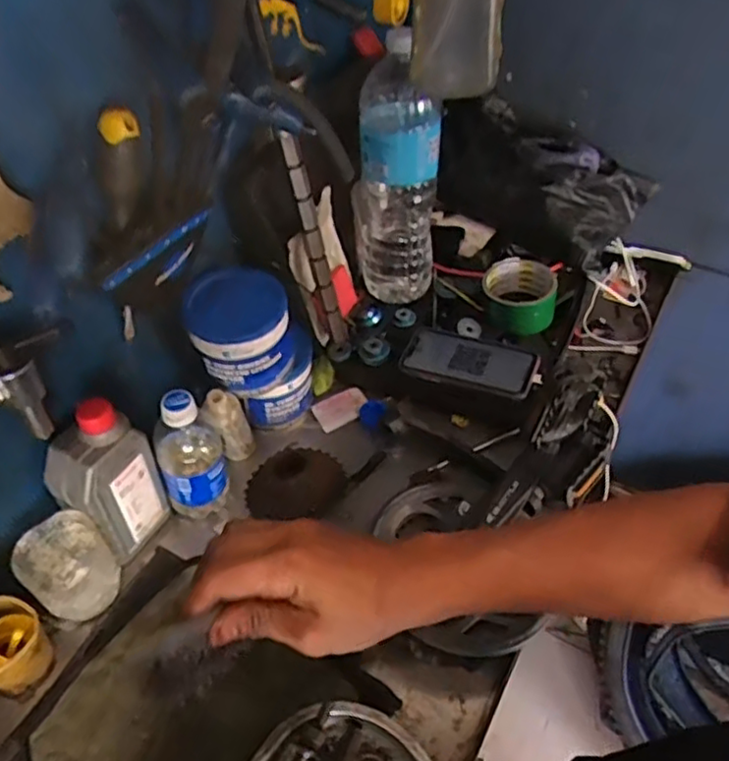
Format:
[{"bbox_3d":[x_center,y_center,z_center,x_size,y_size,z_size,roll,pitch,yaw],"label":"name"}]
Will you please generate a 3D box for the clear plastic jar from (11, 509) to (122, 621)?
[{"bbox_3d":[-0.265,0.174,0.596,0.070,0.088,0.066,0,48,0],"label":"clear plastic jar"}]

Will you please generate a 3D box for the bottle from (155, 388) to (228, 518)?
[{"bbox_3d":[-0.171,0.077,0.650,0.064,0.165,0.058,-19,51,-16],"label":"bottle"}]

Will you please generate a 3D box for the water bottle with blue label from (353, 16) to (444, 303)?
[{"bbox_3d":[0.037,-0.234,0.757,0.096,0.291,0.081,1,48,0],"label":"water bottle with blue label"}]

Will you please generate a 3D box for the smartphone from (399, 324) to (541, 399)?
[{"bbox_3d":[0.121,-0.025,0.757,0.150,0.015,0.082,16,50,13],"label":"smartphone"}]

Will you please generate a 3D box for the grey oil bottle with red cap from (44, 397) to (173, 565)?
[{"bbox_3d":[-0.238,0.095,0.611,0.056,0.167,0.081,24,52,20],"label":"grey oil bottle with red cap"}]

